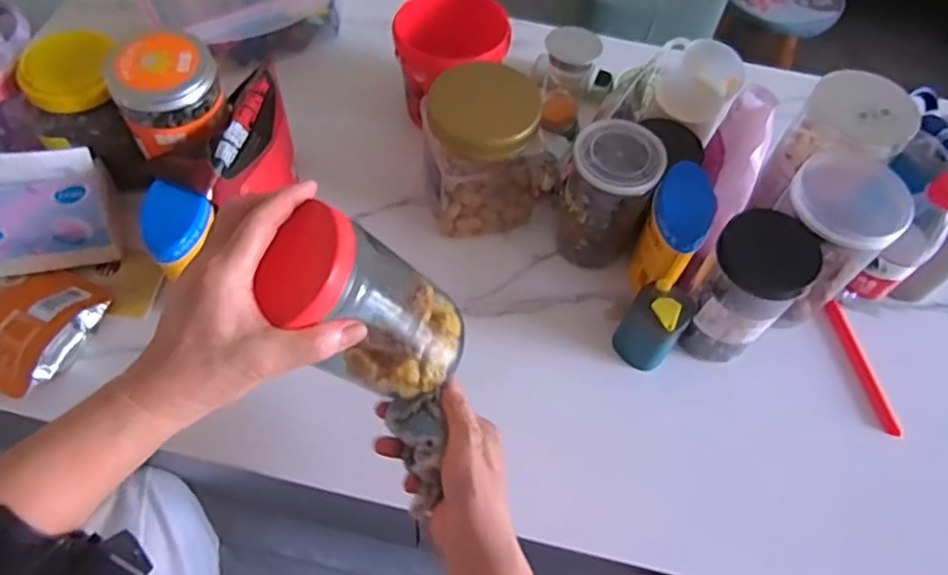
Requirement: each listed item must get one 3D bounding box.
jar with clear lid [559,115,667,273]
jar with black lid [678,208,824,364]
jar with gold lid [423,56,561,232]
[{"bbox_3d":[0.135,-0.092,0.665,0.088,0.141,0.080,22,60,9],"label":"jar with clear lid"},{"bbox_3d":[0.250,0.006,0.610,0.085,0.154,0.071,36,63,16],"label":"jar with black lid"},{"bbox_3d":[0.007,-0.149,0.677,0.117,0.178,0.117,2,59,-3],"label":"jar with gold lid"}]

